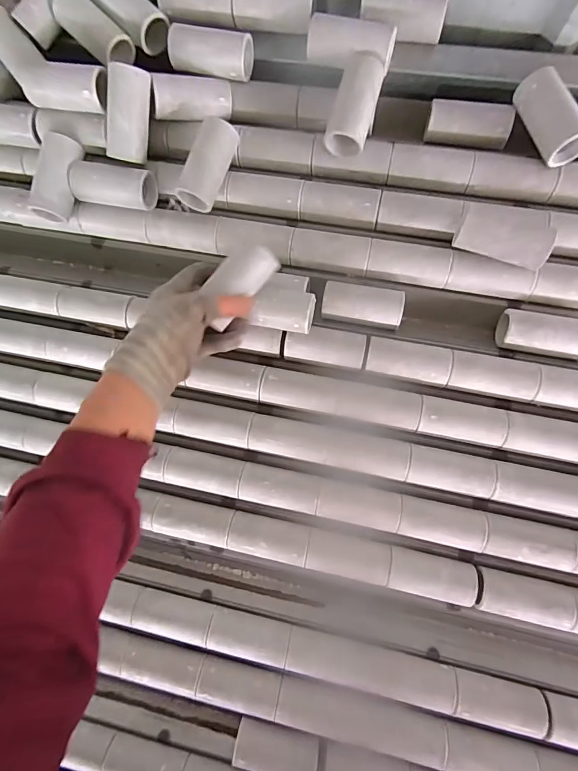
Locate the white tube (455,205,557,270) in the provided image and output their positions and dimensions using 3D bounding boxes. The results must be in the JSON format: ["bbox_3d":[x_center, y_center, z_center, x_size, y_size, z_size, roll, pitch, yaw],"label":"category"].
[{"bbox_3d":[0.204,-0.140,0.397,0.083,0.039,0.034,21,89,8],"label":"white tube"}]

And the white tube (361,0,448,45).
[{"bbox_3d":[0.116,-0.369,0.415,0.088,0.044,0.045,5,87,7],"label":"white tube"}]

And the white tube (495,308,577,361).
[{"bbox_3d":[0.259,-0.050,0.414,0.085,0.034,0.037,11,88,7],"label":"white tube"}]

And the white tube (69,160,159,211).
[{"bbox_3d":[-0.192,-0.218,0.451,0.083,0.038,0.040,12,88,7],"label":"white tube"}]

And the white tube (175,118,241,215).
[{"bbox_3d":[-0.083,-0.229,0.434,0.036,0.042,0.086,19,89,8],"label":"white tube"}]

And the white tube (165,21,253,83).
[{"bbox_3d":[-0.083,-0.351,0.432,0.083,0.042,0.035,11,88,7],"label":"white tube"}]

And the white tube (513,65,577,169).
[{"bbox_3d":[0.252,-0.258,0.396,0.034,0.037,0.086,-22,84,5],"label":"white tube"}]

